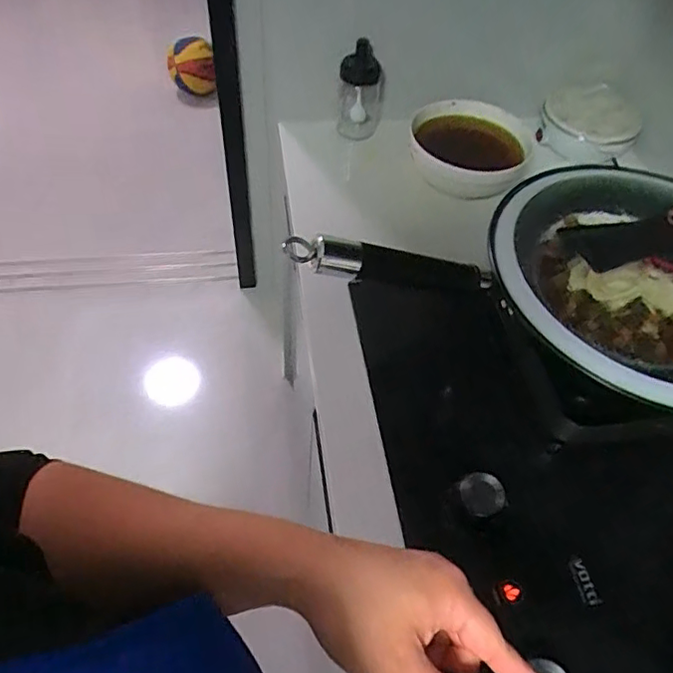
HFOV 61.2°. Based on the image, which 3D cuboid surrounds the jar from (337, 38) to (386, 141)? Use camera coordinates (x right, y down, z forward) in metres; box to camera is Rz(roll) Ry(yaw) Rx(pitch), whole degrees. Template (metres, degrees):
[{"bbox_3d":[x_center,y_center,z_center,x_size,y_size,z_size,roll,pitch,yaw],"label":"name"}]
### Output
[{"bbox_3d":[0.043,-0.406,0.964,0.073,0.163,0.062,7,53,1],"label":"jar"}]

